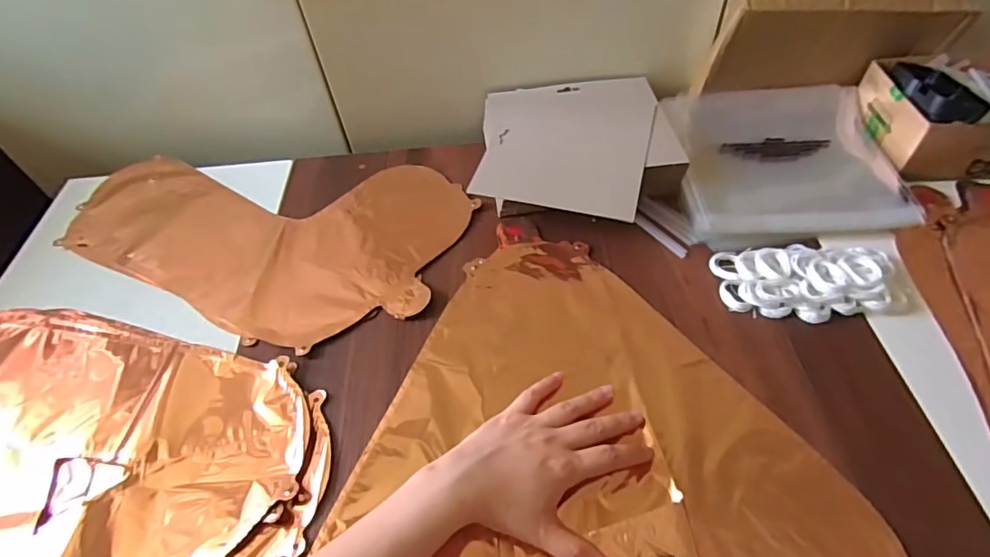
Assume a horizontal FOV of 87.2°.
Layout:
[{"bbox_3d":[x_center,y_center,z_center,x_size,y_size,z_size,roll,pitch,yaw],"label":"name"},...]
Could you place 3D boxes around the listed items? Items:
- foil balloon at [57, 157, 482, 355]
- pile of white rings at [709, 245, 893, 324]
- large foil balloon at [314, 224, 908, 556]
[{"bbox_3d":[-0.266,-0.060,0.573,0.446,0.007,0.250,13,53,15],"label":"foil balloon"},{"bbox_3d":[0.281,0.001,0.469,0.146,0.020,0.077,-3,51,2],"label":"pile of white rings"},{"bbox_3d":[0.085,0.118,0.411,0.365,0.023,0.377,1,51,6],"label":"large foil balloon"}]

